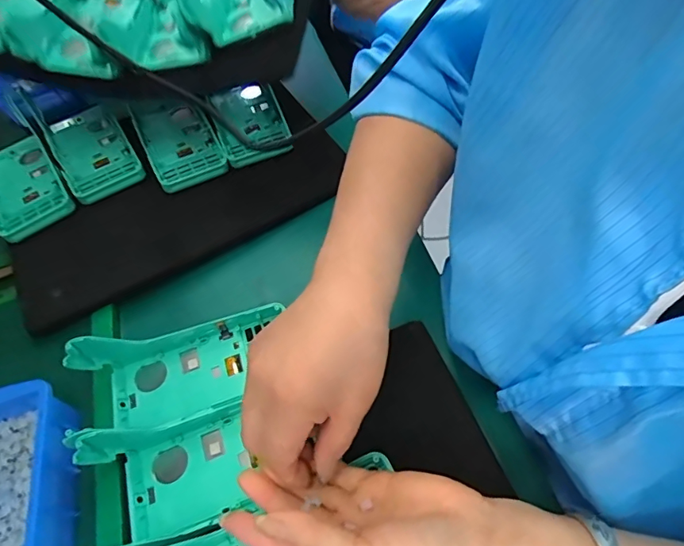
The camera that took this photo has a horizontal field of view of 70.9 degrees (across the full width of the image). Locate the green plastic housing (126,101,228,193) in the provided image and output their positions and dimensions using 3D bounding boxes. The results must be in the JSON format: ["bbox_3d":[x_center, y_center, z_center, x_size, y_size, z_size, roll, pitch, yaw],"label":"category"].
[{"bbox_3d":[-0.180,-0.149,0.527,0.073,0.018,0.130,-29,61,-5],"label":"green plastic housing"}]

